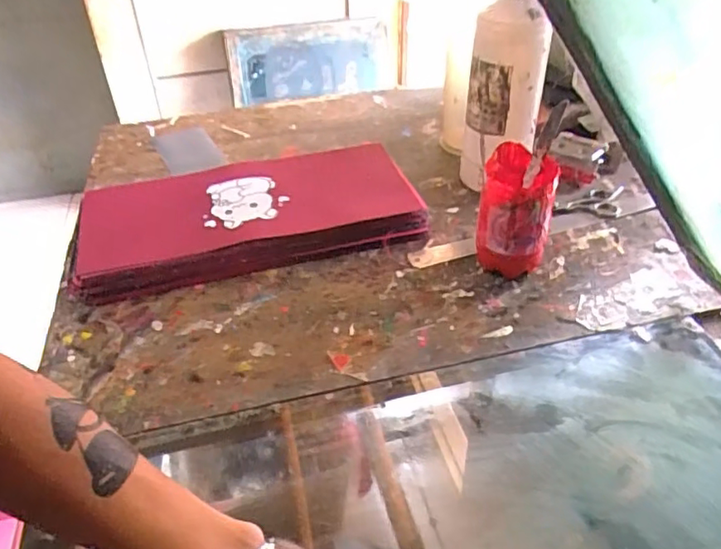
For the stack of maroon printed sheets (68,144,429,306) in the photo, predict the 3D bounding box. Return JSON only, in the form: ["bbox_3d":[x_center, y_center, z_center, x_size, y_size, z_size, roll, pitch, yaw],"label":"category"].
[{"bbox_3d":[-0.125,-0.070,0.645,0.360,0.055,0.171,-11,40,-11],"label":"stack of maroon printed sheets"}]

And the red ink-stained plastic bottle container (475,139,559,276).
[{"bbox_3d":[0.150,-0.054,0.564,0.068,0.119,0.067,10,41,14],"label":"red ink-stained plastic bottle container"}]

